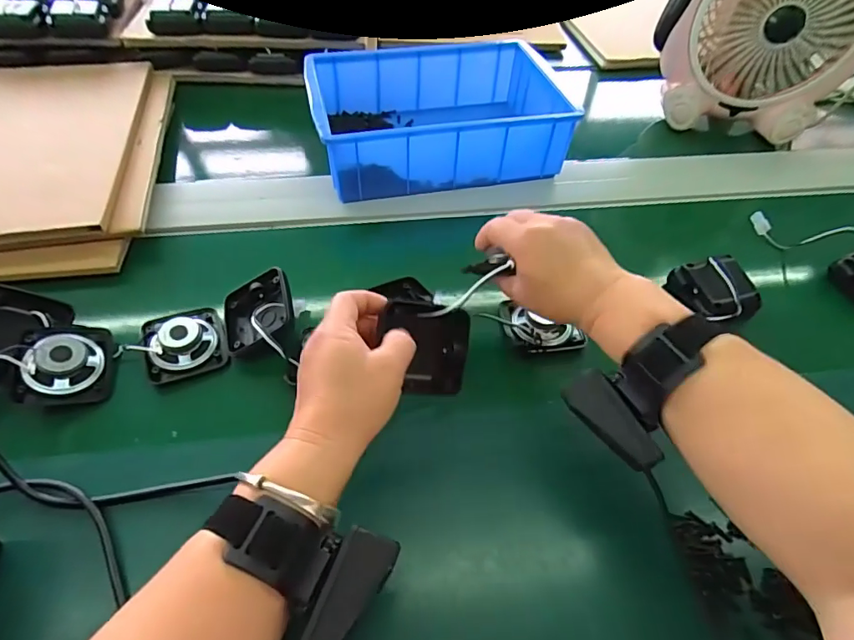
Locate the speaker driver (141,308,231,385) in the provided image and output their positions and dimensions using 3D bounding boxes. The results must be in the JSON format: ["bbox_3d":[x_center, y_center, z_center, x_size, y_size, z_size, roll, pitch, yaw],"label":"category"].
[{"bbox_3d":[-0.214,0.015,0.432,0.063,0.033,0.064,-18,55,-18],"label":"speaker driver"}]

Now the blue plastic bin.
[{"bbox_3d":[0.012,-0.252,0.608,0.292,0.084,0.201,-9,53,-11],"label":"blue plastic bin"}]

